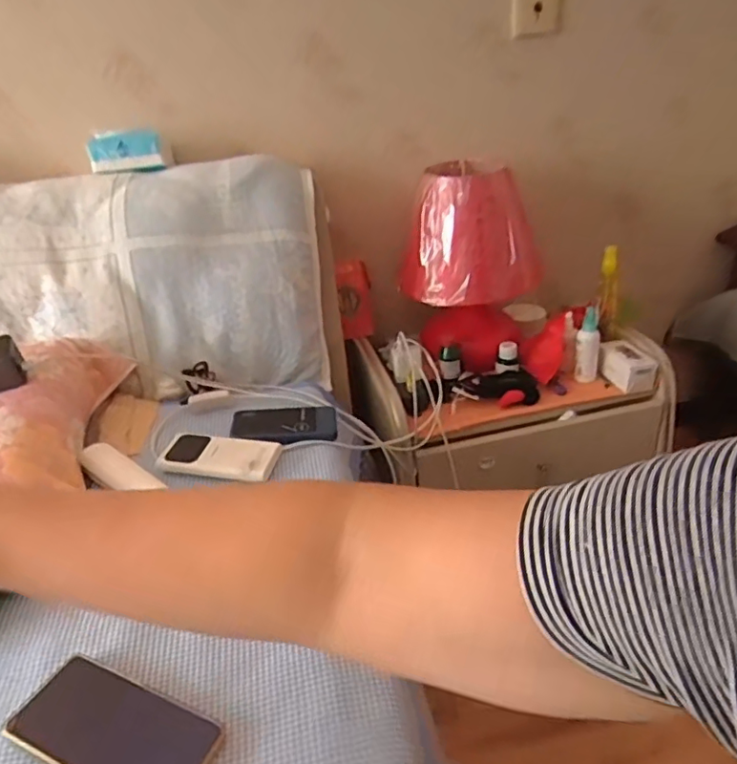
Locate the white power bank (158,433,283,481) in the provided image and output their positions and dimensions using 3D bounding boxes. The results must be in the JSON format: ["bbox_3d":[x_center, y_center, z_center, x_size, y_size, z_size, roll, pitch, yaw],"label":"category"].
[{"bbox_3d":[-0.193,0.096,0.748,0.147,0.018,0.077,2,31,12],"label":"white power bank"}]

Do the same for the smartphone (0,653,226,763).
[{"bbox_3d":[-0.202,0.277,0.462,0.163,0.007,0.077,16,35,18],"label":"smartphone"}]

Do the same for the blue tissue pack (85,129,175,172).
[{"bbox_3d":[-0.395,-0.380,0.967,0.127,0.074,0.039,-12,31,-13],"label":"blue tissue pack"}]

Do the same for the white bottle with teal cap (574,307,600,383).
[{"bbox_3d":[0.393,-0.064,1.038,0.042,0.123,0.040,8,32,20],"label":"white bottle with teal cap"}]

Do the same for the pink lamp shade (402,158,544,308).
[{"bbox_3d":[0.175,-0.266,1.031,0.228,0.203,0.182,-3,30,3],"label":"pink lamp shade"}]

